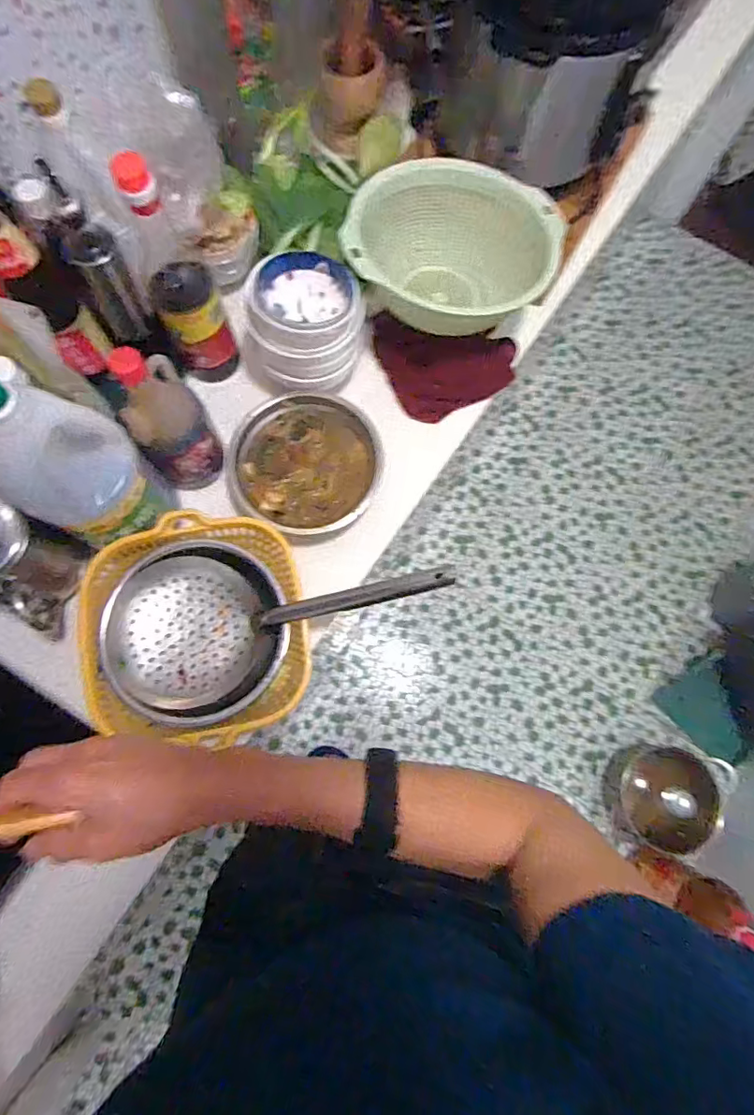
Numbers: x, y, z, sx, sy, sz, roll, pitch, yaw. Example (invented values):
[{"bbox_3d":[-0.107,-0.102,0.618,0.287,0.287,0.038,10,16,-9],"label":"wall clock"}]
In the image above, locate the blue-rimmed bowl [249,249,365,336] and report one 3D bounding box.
[{"bbox_3d":[-0.083,-0.308,0.626,0.128,0.046,0.113,1,76,-1],"label":"blue-rimmed bowl"}]

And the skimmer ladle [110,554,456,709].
[{"bbox_3d":[-0.104,0.061,0.558,0.369,0.076,0.176,-10,76,9],"label":"skimmer ladle"}]

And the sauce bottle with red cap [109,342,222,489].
[{"bbox_3d":[-0.228,-0.147,0.575,0.088,0.208,0.068,-37,80,-10],"label":"sauce bottle with red cap"}]

